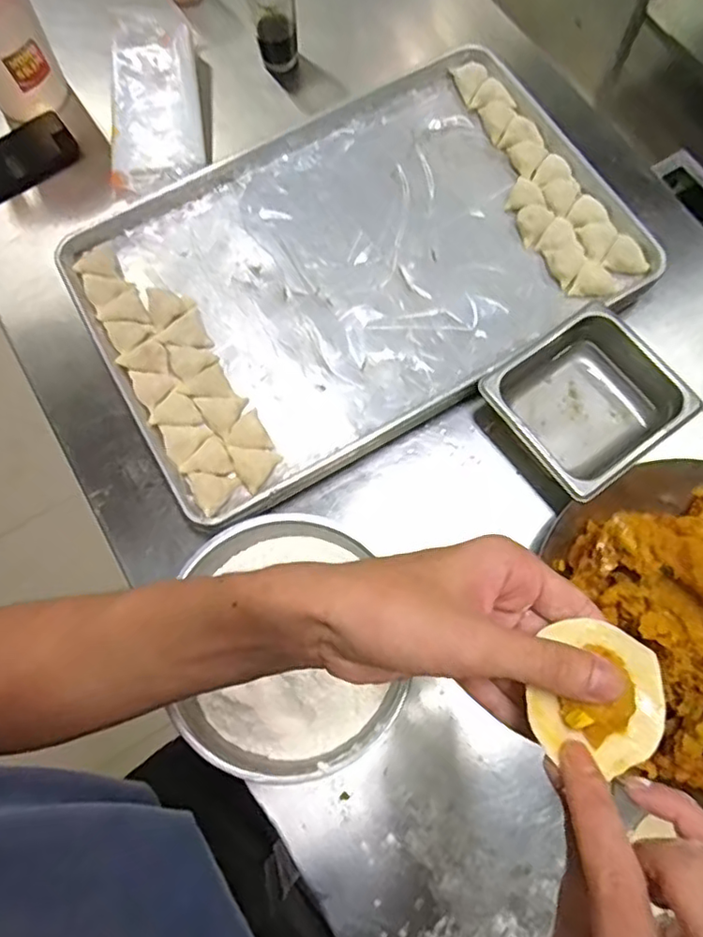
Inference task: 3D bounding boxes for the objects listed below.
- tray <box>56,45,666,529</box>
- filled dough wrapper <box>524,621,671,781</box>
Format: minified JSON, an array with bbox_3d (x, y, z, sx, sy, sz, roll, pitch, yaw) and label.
[{"bbox_3d":[0.006,-0.241,0.715,0.609,0.050,0.411,-31,76,-9],"label":"tray"},{"bbox_3d":[0.114,0.103,0.276,0.060,0.012,0.062,0,74,-1],"label":"filled dough wrapper"}]

